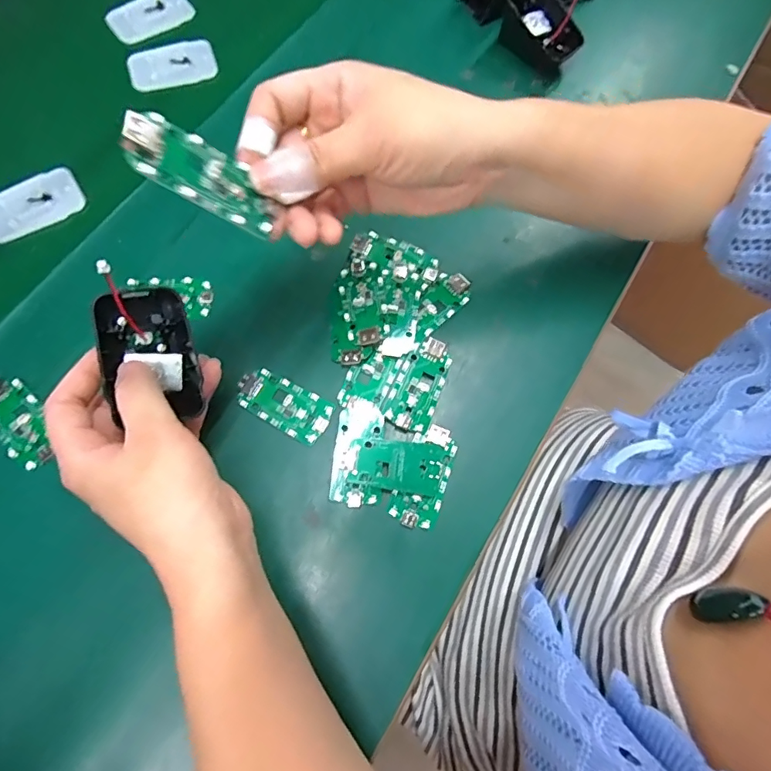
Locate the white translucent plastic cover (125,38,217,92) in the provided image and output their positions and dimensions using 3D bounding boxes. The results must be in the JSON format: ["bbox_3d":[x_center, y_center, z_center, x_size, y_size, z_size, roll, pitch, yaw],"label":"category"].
[{"bbox_3d":[-0.179,-0.269,0.402,0.071,0.005,0.042,-15,74,-8],"label":"white translucent plastic cover"}]

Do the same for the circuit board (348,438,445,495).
[{"bbox_3d":[0.007,0.049,0.302,0.058,0.004,0.031,11,71,-5],"label":"circuit board"}]

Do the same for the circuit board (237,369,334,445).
[{"bbox_3d":[-0.067,0.012,0.315,0.060,0.007,0.031,29,73,5],"label":"circuit board"}]

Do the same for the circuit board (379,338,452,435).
[{"bbox_3d":[0.023,-0.002,0.322,0.032,0.007,0.063,23,73,3],"label":"circuit board"}]

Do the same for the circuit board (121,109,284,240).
[{"bbox_3d":[-0.072,-0.086,0.196,0.005,0.064,0.030,-16,62,41],"label":"circuit board"}]

